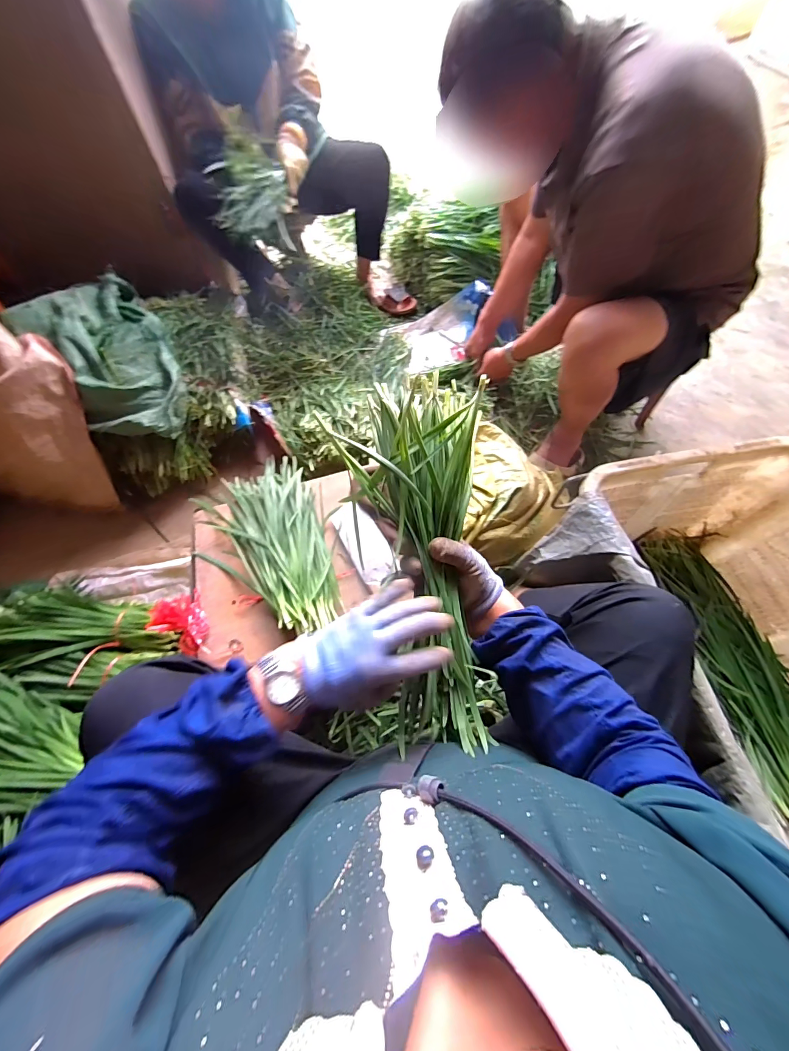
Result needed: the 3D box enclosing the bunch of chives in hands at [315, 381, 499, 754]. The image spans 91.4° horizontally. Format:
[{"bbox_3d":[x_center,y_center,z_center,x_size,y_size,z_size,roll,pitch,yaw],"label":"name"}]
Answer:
[{"bbox_3d":[0.027,0.028,0.435,0.161,0.057,0.407,-7,85,0],"label":"bunch of chives in hands"}]

